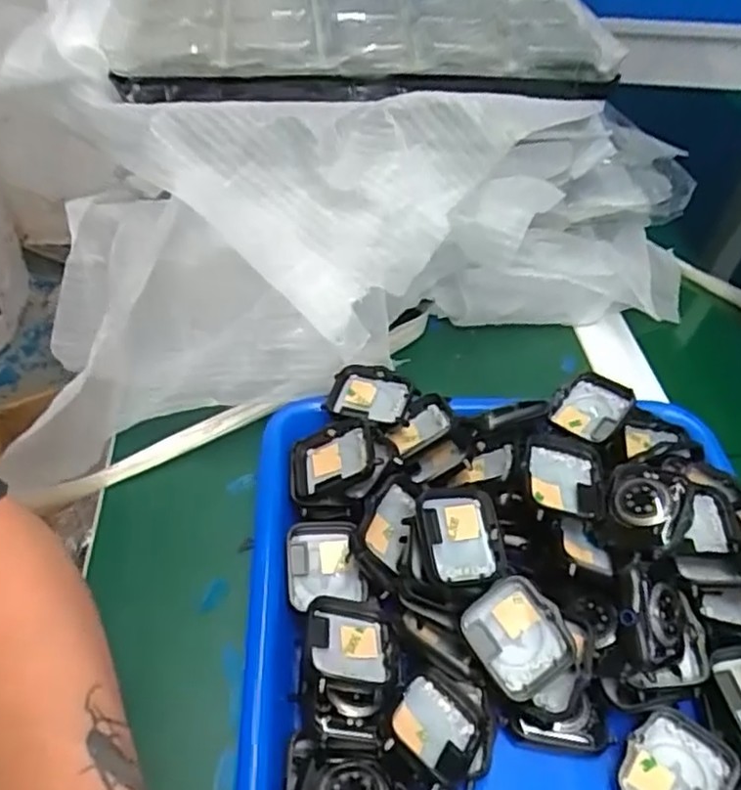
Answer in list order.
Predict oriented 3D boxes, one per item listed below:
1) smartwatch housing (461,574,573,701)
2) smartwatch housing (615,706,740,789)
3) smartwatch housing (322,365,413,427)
[{"bbox_3d":[0.062,0.102,0.284,0.036,0.008,0.043,-37,77,-4],"label":"smartwatch housing"},{"bbox_3d":[0.122,0.152,0.269,0.038,0.010,0.046,28,64,32],"label":"smartwatch housing"},{"bbox_3d":[0.000,0.000,0.368,0.044,0.014,0.035,13,45,8],"label":"smartwatch housing"}]

